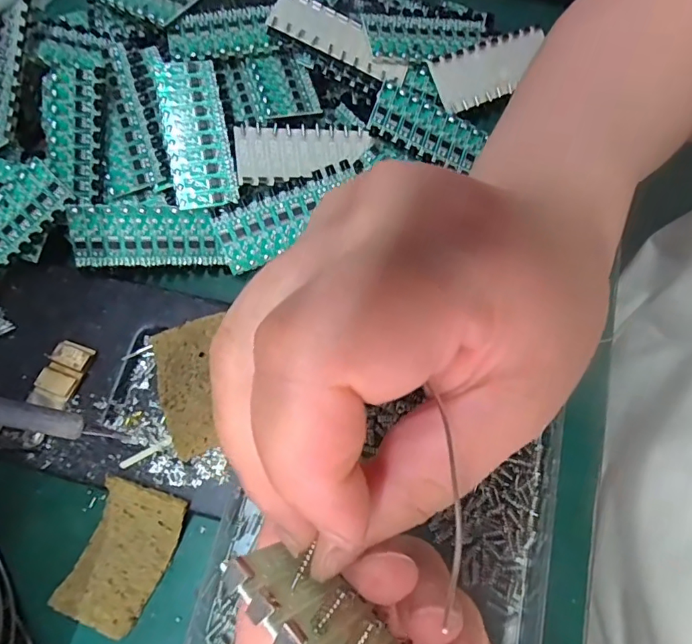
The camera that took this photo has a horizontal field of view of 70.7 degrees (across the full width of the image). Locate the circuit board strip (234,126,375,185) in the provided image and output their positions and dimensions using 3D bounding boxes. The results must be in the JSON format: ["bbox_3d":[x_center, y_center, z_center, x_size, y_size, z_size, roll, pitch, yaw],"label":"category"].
[{"bbox_3d":[-0.021,-0.091,0.258,0.073,0.009,0.032,-14,71,-16],"label":"circuit board strip"}]

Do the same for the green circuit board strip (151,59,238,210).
[{"bbox_3d":[-0.077,-0.098,0.250,0.031,0.005,0.079,-13,86,-2],"label":"green circuit board strip"}]

